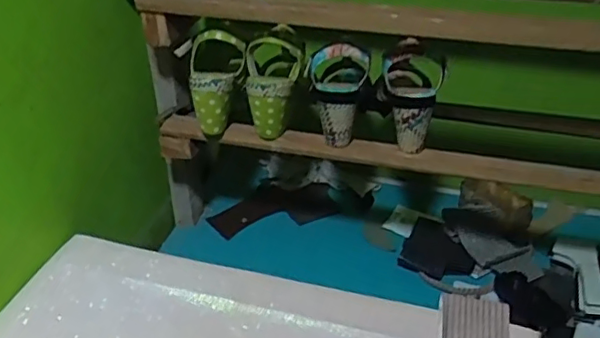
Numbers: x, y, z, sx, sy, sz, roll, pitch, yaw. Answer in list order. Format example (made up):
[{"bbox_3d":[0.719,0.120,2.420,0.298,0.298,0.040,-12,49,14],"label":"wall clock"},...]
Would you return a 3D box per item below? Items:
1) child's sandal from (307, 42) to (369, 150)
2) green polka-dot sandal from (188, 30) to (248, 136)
[{"bbox_3d":[0.054,-0.103,0.818,0.084,0.133,0.083,2,33,2],"label":"child's sandal"},{"bbox_3d":[-0.125,-0.120,0.844,0.075,0.143,0.055,10,6,11],"label":"green polka-dot sandal"}]

